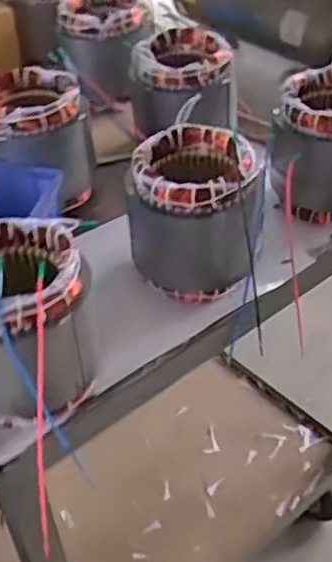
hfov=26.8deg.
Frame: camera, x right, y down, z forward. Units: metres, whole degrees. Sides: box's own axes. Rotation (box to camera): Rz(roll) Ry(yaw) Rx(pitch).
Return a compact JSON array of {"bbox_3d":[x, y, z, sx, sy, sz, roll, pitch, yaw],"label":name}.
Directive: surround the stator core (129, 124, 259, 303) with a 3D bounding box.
[{"bbox_3d":[0.036,-0.084,0.811,0.139,0.161,0.140,-1,41,1],"label":"stator core"}]

